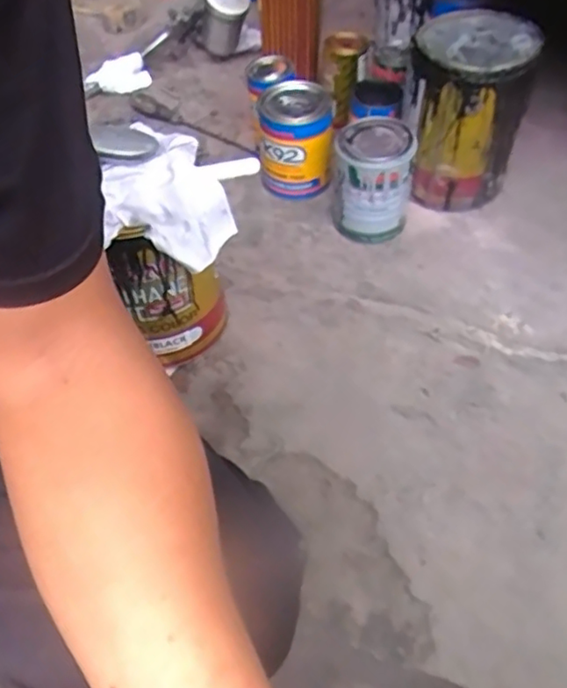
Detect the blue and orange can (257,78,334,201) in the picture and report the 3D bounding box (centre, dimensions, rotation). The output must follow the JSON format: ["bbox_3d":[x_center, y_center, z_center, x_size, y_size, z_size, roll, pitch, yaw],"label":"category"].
[{"bbox_3d":[0.017,-0.285,0.893,0.103,0.143,0.094,-1,53,2],"label":"blue and orange can"}]

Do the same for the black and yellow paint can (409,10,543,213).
[{"bbox_3d":[0.248,-0.318,0.864,0.154,0.218,0.165,15,55,14],"label":"black and yellow paint can"}]

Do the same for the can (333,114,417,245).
[{"bbox_3d":[0.120,-0.223,0.847,0.105,0.142,0.115,-1,53,2],"label":"can"}]

